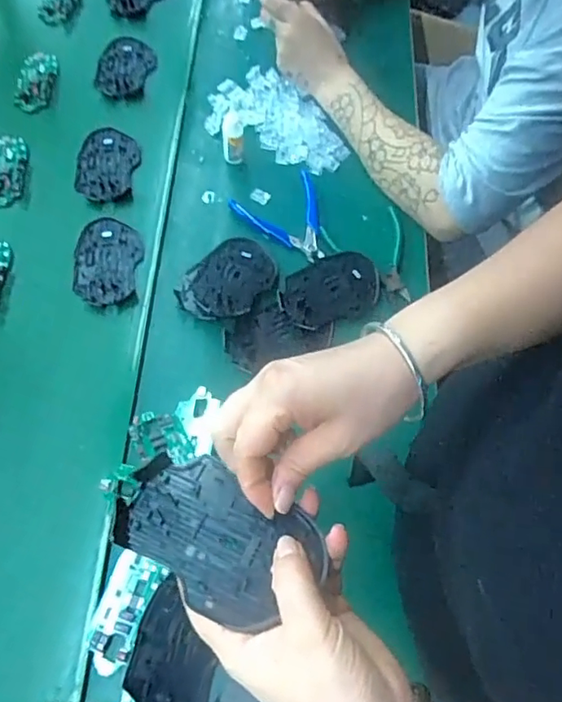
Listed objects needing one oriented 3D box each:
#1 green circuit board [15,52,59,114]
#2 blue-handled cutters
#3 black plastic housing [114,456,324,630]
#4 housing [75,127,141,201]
[{"bbox_3d":[-0.321,-0.354,0.730,0.049,0.004,0.100,0,64,-1],"label":"green circuit board"},{"bbox_3d":[0.013,-0.150,0.630,0.106,0.009,0.113,-28,68,-13],"label":"blue-handled cutters"},{"bbox_3d":[-0.036,0.101,0.306,0.109,0.015,0.067,29,67,12],"label":"black plastic housing"},{"bbox_3d":[-0.211,-0.226,0.674,0.071,0.007,0.104,6,65,2],"label":"housing"}]

